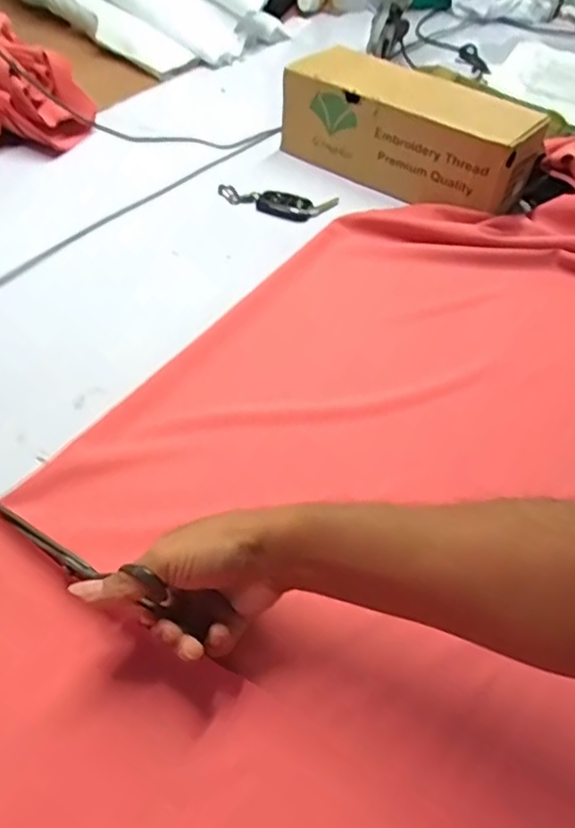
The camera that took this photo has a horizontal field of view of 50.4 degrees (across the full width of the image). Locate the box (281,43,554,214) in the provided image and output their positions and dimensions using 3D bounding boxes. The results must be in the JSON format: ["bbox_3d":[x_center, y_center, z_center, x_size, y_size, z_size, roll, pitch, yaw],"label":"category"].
[{"bbox_3d":[0.165,-0.392,0.844,0.342,0.102,0.139,30,53,20],"label":"box"}]

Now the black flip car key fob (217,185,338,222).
[{"bbox_3d":[-0.015,-0.281,0.810,0.157,0.021,0.058,7,49,2],"label":"black flip car key fob"}]

